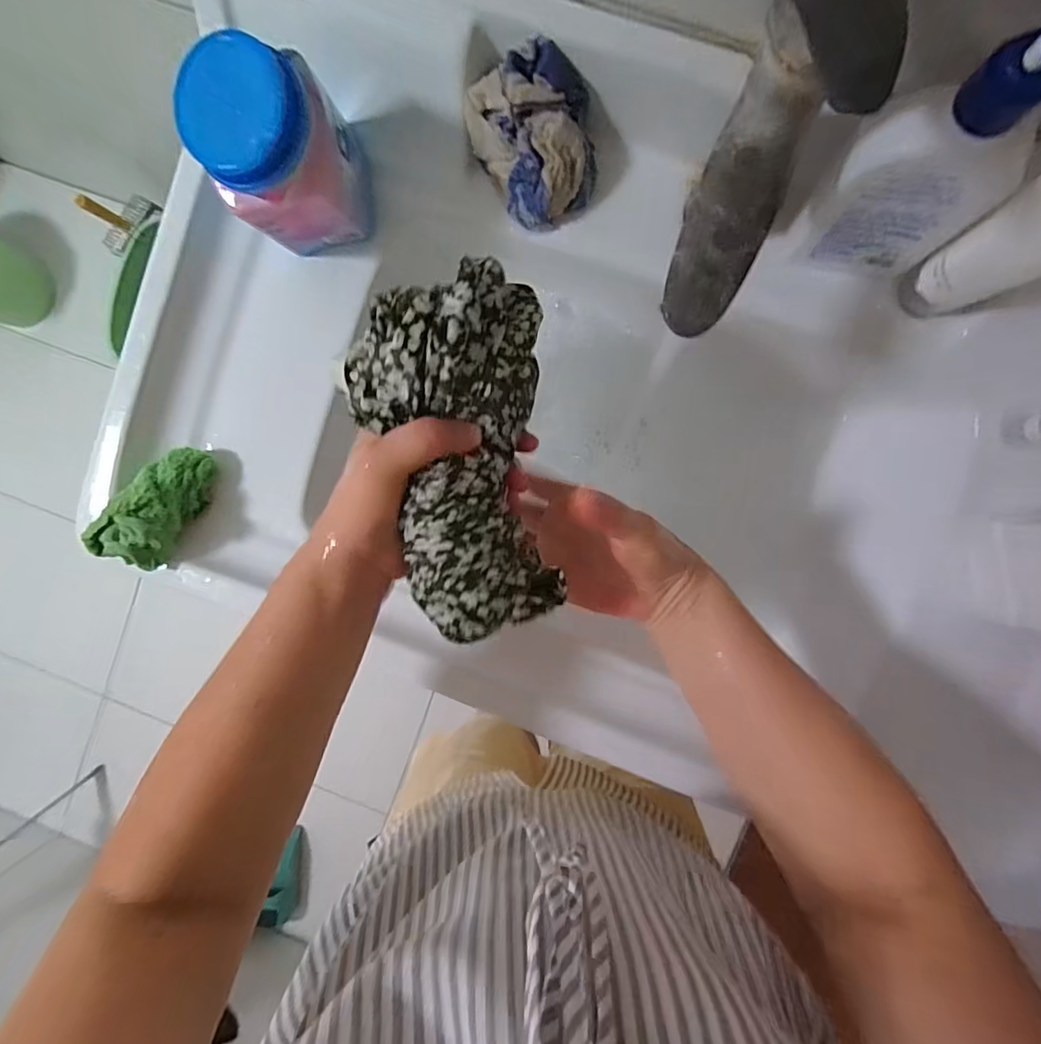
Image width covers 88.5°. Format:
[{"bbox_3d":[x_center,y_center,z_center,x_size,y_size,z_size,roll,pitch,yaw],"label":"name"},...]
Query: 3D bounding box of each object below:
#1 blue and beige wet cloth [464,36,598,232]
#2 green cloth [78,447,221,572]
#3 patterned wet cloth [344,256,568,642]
[{"bbox_3d":[0.011,-0.272,0.379,0.084,0.062,0.088,-23,90,6],"label":"blue and beige wet cloth"},{"bbox_3d":[-0.286,-0.011,0.421,0.053,0.040,0.111,33,74,3],"label":"green cloth"},{"bbox_3d":[-0.034,-0.035,0.292,0.094,0.059,0.194,-3,96,6],"label":"patterned wet cloth"}]

